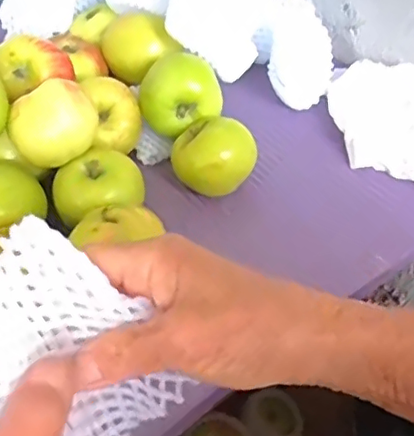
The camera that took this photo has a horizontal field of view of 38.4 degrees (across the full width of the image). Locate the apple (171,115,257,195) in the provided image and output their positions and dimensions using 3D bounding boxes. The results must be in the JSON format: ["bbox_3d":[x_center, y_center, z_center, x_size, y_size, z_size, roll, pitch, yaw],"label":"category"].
[{"bbox_3d":[0.005,-0.042,0.450,0.063,0.056,0.053,9,45,7],"label":"apple"}]

